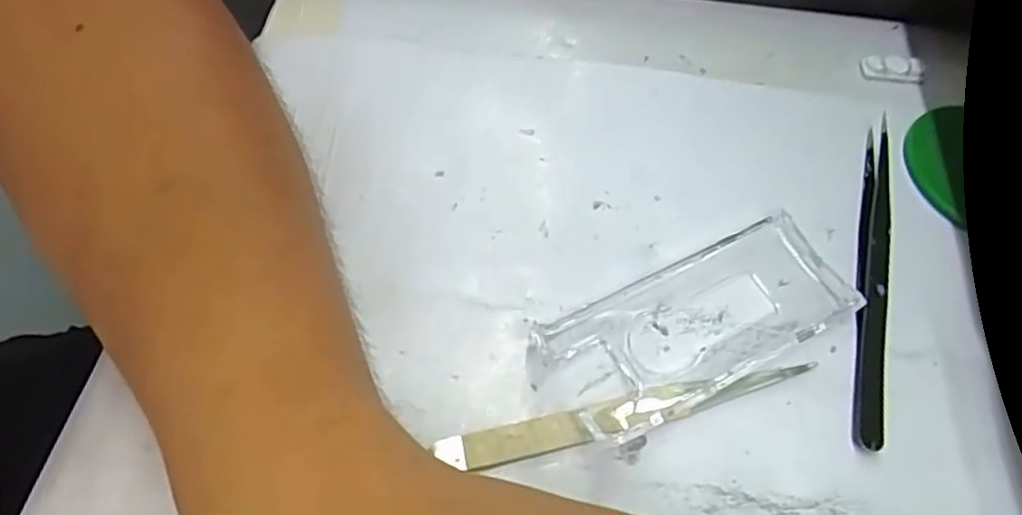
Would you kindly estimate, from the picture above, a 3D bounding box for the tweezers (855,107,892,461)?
[{"bbox_3d":[0.129,0.005,0.230,0.010,0.007,0.128,16,61,5],"label":"tweezers"}]

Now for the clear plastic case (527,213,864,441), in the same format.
[{"bbox_3d":[0.062,0.022,0.216,0.108,0.007,0.045,-22,64,-15],"label":"clear plastic case"}]

